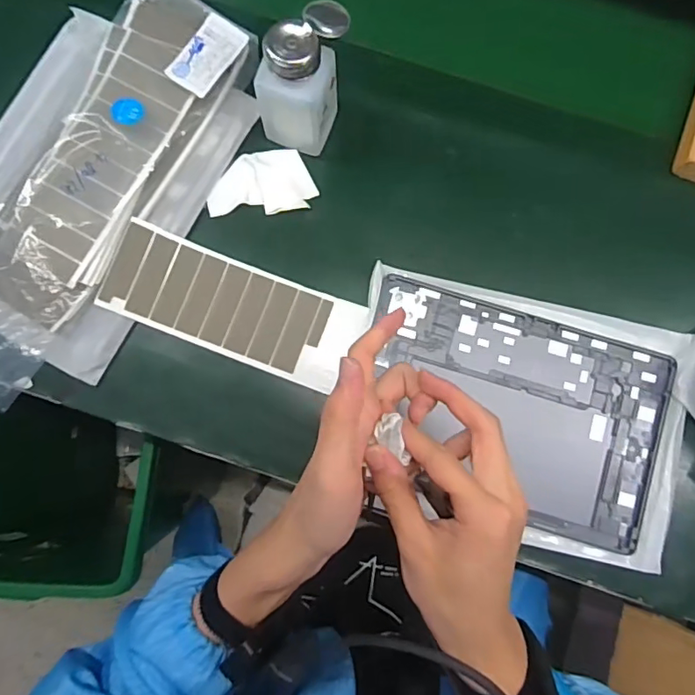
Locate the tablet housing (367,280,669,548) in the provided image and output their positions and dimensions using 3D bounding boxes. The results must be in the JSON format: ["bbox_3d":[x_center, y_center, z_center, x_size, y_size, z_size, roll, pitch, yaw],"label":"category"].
[{"bbox_3d":[0.135,0.051,0.439,0.250,0.007,0.167,17,83,2],"label":"tablet housing"}]

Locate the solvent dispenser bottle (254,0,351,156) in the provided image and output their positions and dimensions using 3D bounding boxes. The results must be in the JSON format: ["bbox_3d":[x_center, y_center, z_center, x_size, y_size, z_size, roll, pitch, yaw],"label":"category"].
[{"bbox_3d":[-0.036,-0.215,0.422,0.053,0.108,0.068,20,81,-1],"label":"solvent dispenser bottle"}]

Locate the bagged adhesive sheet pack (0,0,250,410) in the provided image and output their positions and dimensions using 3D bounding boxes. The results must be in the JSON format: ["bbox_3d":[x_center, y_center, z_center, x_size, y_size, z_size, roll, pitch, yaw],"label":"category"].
[{"bbox_3d":[-0.223,-0.135,0.439,0.110,0.037,0.374,30,81,1],"label":"bagged adhesive sheet pack"}]

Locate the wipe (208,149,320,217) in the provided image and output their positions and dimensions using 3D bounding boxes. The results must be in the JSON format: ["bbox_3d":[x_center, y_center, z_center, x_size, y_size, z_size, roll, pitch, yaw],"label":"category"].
[{"bbox_3d":[-0.076,-0.144,0.461,0.092,0.006,0.055,-10,82,-5],"label":"wipe"}]

